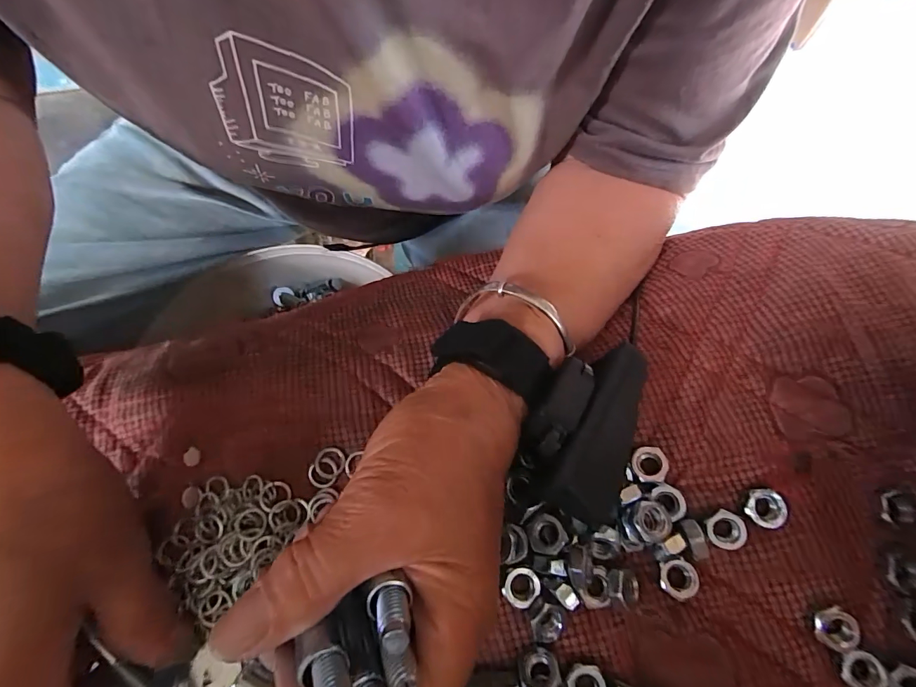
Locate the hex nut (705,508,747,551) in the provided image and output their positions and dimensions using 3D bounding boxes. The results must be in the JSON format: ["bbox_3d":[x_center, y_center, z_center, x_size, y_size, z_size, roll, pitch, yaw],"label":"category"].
[{"bbox_3d":[0.117,0.082,0.185,0.015,0.006,0.016,9,73,4],"label":"hex nut"}]

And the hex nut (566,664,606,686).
[{"bbox_3d":[0.052,0.140,0.173,0.014,0.005,0.016,-11,72,-3],"label":"hex nut"}]

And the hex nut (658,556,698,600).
[{"bbox_3d":[0.097,0.103,0.184,0.015,0.004,0.017,5,72,2],"label":"hex nut"}]

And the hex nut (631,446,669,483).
[{"bbox_3d":[0.089,0.056,0.195,0.014,0.006,0.016,21,74,7],"label":"hex nut"}]

